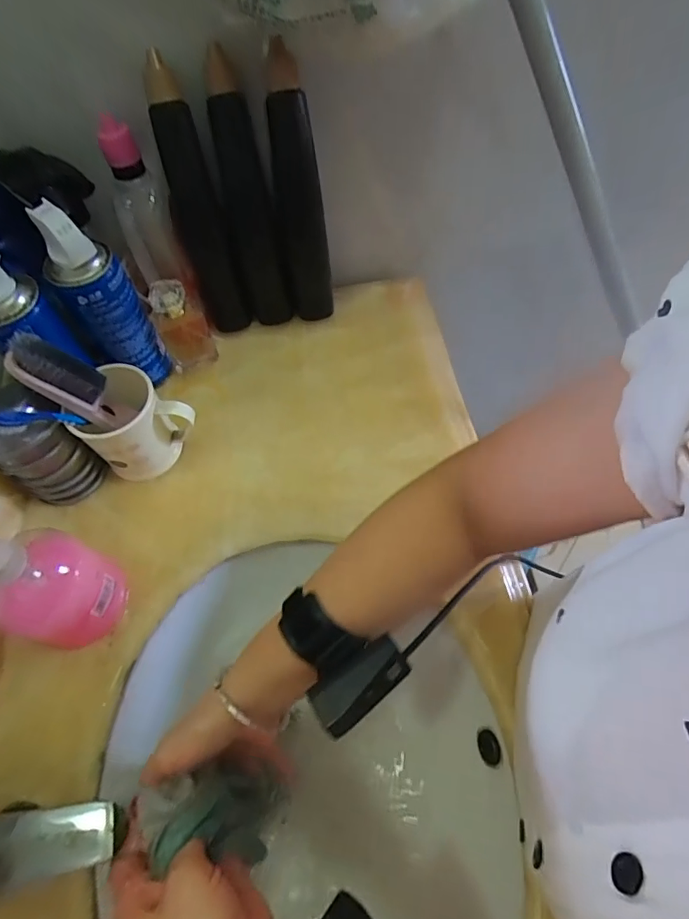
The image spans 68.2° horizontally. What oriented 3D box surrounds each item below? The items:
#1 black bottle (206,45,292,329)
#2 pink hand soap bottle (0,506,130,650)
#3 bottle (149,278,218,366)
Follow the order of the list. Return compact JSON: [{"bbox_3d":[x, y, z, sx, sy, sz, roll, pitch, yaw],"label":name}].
[{"bbox_3d":[-0.097,-0.256,0.532,0.049,0.245,0.060,-8,59,-2],"label":"black bottle"},{"bbox_3d":[-0.239,0.096,0.405,0.071,0.152,0.084,9,60,8],"label":"pink hand soap bottle"},{"bbox_3d":[-0.181,-0.150,0.562,0.050,0.105,0.035,-25,61,-12],"label":"bottle"}]

